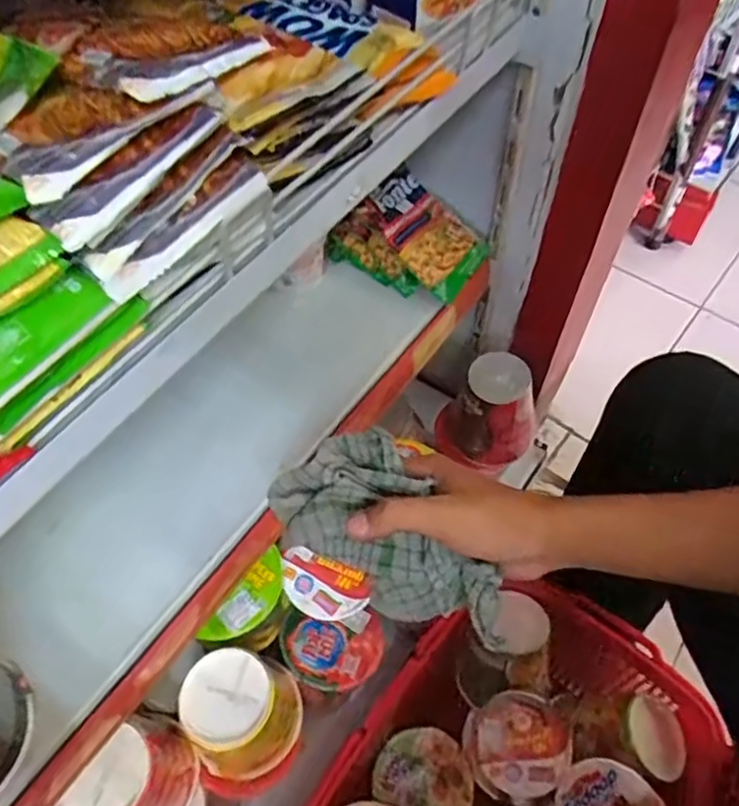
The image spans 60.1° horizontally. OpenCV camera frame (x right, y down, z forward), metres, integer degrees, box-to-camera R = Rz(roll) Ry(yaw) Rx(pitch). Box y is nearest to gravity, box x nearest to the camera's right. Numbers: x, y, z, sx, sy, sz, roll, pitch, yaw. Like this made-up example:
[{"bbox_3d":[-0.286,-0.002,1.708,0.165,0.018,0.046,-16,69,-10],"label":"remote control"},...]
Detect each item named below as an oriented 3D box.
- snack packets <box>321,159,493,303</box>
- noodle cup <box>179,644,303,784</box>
[{"bbox_3d":[0.043,-0.182,0.672,0.143,0.069,0.109,26,60,17],"label":"snack packets"},{"bbox_3d":[-0.112,0.279,0.576,0.087,0.123,0.086,-1,56,1],"label":"noodle cup"}]

